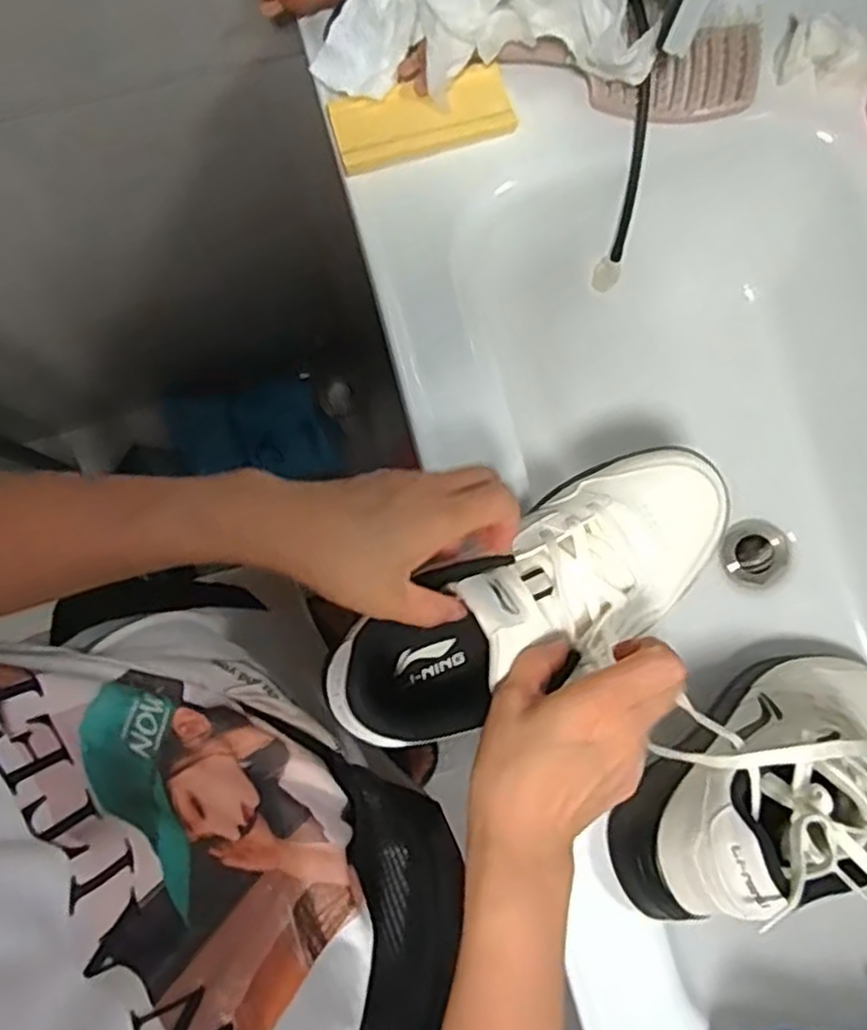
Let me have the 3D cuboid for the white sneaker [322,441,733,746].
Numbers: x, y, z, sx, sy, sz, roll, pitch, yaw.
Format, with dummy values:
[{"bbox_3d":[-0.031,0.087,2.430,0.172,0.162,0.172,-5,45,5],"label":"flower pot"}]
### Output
[{"bbox_3d":[0.065,0.048,0.440,0.265,0.093,0.088,-32,82,-9],"label":"white sneaker"}]

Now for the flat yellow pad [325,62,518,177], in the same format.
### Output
[{"bbox_3d":[-0.008,-0.291,0.543,0.130,0.020,0.048,-16,83,-2],"label":"flat yellow pad"}]

